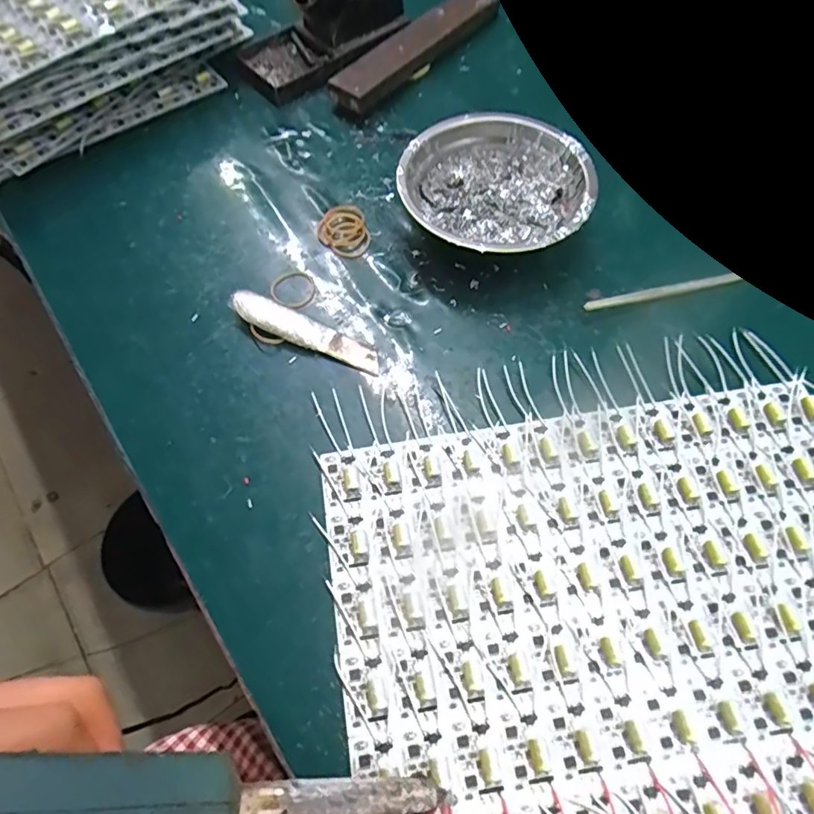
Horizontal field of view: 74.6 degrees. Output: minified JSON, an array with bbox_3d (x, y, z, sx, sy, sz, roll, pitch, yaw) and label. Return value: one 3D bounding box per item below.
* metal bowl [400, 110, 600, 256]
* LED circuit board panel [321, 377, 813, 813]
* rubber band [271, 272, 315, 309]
[{"bbox_3d":[0.061,-0.146,0.370,0.124,0.040,0.125,-1,63,1],"label":"metal bowl"},{"bbox_3d":[0.113,0.111,0.258,0.284,0.010,0.237,-9,63,-3],"label":"LED circuit board panel"},{"bbox_3d":[-0.077,-0.079,0.362,0.029,0.004,0.032,-21,64,-9],"label":"rubber band"}]

